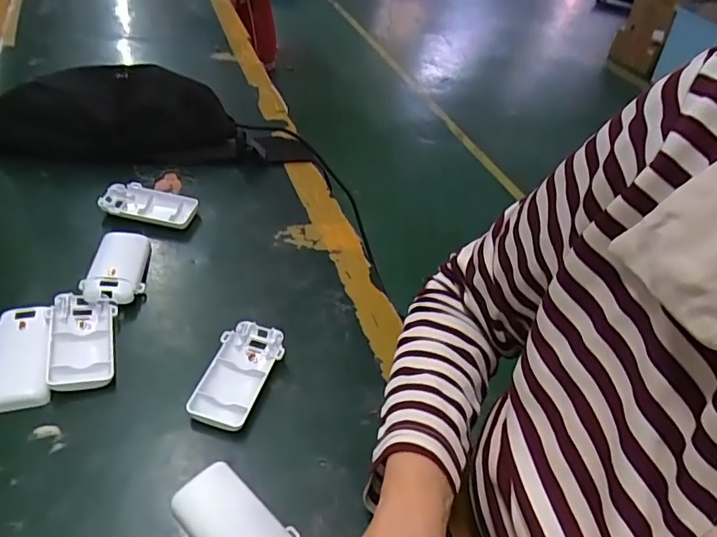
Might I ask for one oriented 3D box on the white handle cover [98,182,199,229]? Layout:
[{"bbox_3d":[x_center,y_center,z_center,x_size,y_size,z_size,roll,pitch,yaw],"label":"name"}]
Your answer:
[{"bbox_3d":[-0.222,-0.068,0.554,0.098,0.022,0.050,9,42,2],"label":"white handle cover"}]

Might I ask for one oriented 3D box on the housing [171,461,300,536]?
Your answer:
[{"bbox_3d":[-0.075,0.167,0.327,0.049,0.015,0.094,-30,54,-33],"label":"housing"}]

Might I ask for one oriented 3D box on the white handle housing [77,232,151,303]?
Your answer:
[{"bbox_3d":[-0.223,-0.003,0.478,0.047,0.025,0.094,-3,43,-11],"label":"white handle housing"}]

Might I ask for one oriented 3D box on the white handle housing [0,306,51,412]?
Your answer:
[{"bbox_3d":[-0.262,0.067,0.399,0.046,0.018,0.091,-12,45,-19],"label":"white handle housing"}]

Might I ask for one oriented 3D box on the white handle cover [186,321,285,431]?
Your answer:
[{"bbox_3d":[-0.094,0.084,0.412,0.048,0.016,0.094,14,43,7],"label":"white handle cover"}]

